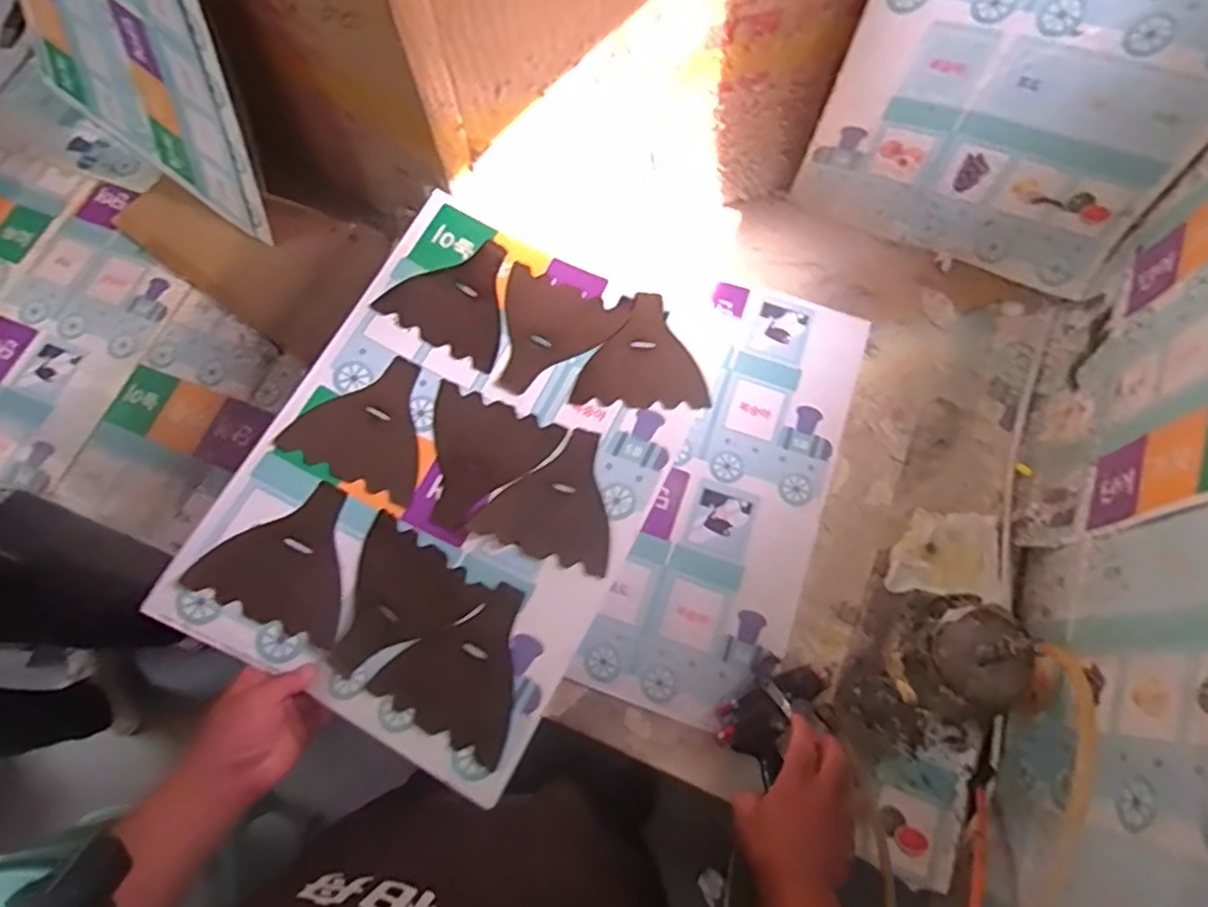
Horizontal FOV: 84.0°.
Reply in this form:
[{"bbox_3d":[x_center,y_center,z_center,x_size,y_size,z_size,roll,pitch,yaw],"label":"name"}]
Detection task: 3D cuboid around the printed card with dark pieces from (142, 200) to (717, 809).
[{"bbox_3d":[-0.139,0.002,0.659,0.372,0.049,0.501,24,73,10],"label":"printed card with dark pieces"}]

